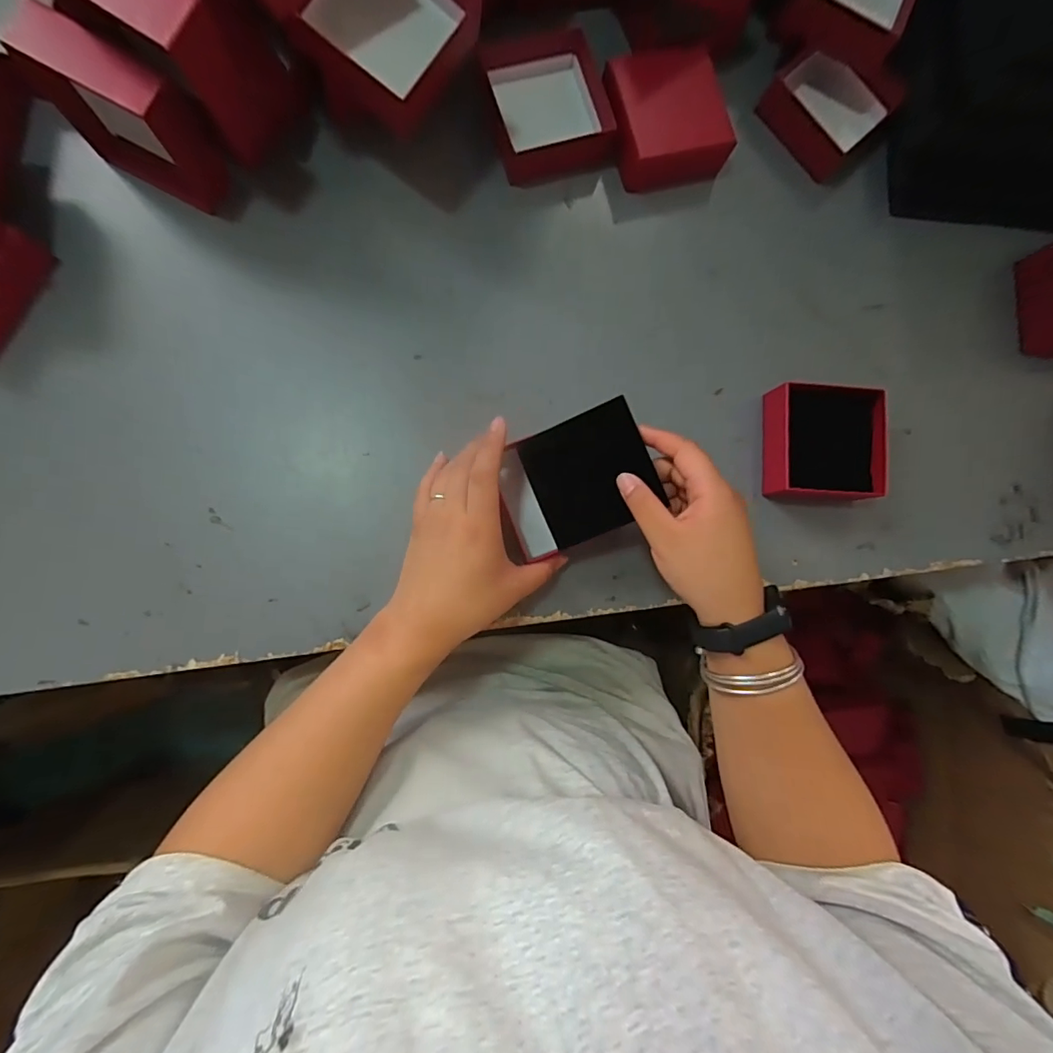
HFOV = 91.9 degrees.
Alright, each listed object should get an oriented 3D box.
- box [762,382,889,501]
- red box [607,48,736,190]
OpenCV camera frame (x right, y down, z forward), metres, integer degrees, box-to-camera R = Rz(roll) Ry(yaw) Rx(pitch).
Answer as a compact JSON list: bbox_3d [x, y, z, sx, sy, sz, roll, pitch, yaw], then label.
[{"bbox_3d":[0.242,-0.068,0.415,0.089,0.036,0.093,4,86,-7],"label":"box"},{"bbox_3d":[0.111,-0.330,0.415,0.092,0.037,0.089,-16,89,-8],"label":"red box"}]

